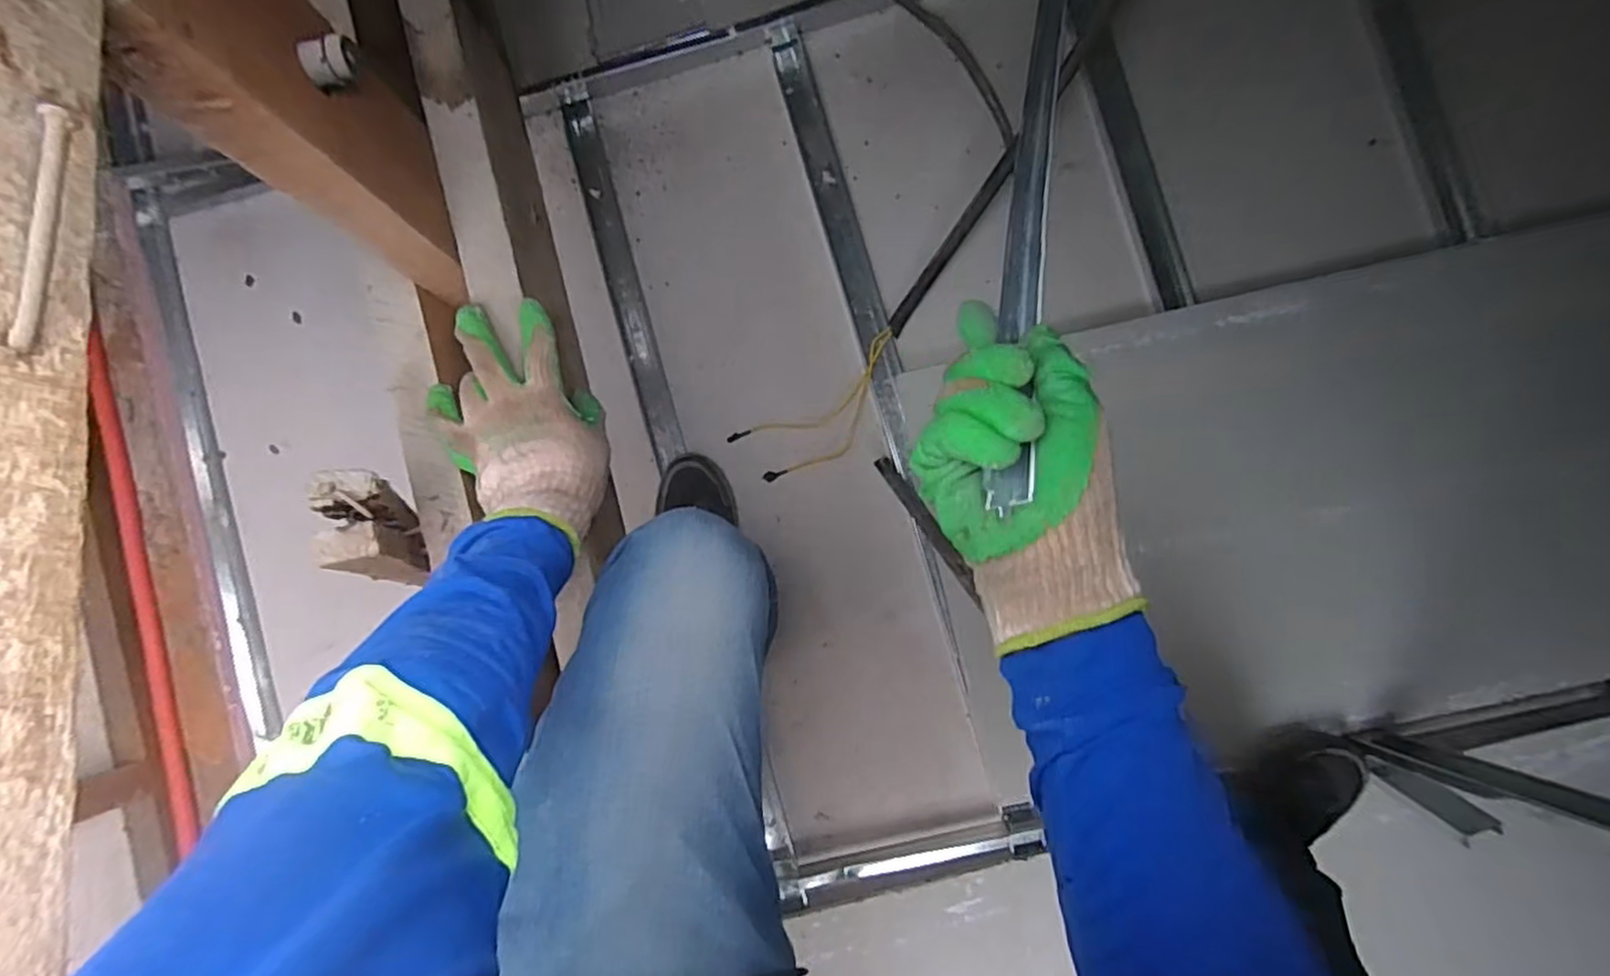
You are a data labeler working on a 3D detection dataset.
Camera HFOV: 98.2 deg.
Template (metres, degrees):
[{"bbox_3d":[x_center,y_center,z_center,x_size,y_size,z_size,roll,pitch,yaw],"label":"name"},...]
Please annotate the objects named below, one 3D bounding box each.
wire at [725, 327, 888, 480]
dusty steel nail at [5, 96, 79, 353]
[{"bbox_3d":[0.037,-0.107,1.002,0.267,0.014,0.109,-35,87,0],"label":"wire"},{"bbox_3d":[-0.232,-0.079,0.212,0.005,0.009,0.075,6,87,2],"label":"dusty steel nail"}]

